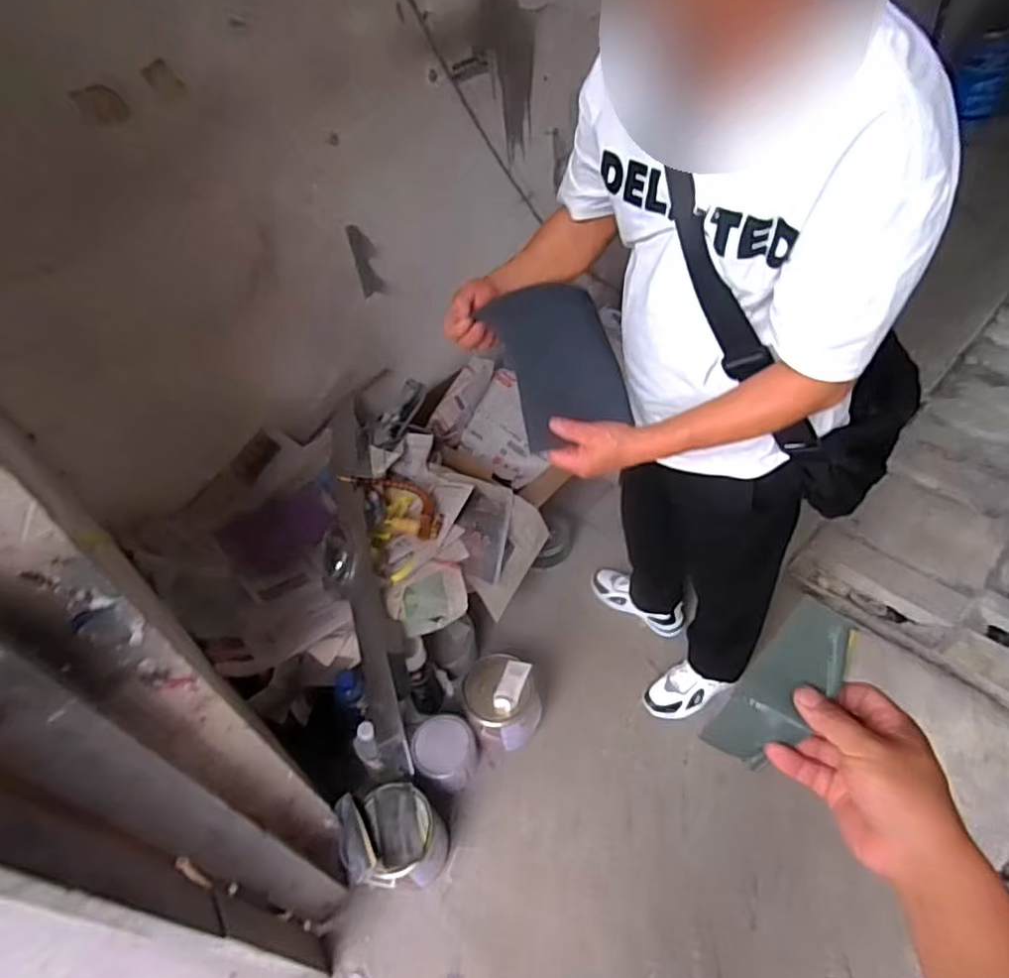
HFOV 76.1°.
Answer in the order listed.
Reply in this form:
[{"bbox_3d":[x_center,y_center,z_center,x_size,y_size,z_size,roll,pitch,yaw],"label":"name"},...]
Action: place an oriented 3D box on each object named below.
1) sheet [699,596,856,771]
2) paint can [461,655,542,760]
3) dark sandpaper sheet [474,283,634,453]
[{"bbox_3d":[0.206,0.147,0.474,0.051,0.014,0.131,40,100,35],"label":"sheet"},{"bbox_3d":[-0.004,0.471,1.416,0.164,0.182,0.163,-15,47,-5],"label":"paint can"},{"bbox_3d":[0.082,-0.184,0.932,0.162,0.213,0.038,-22,16,-5],"label":"dark sandpaper sheet"}]

